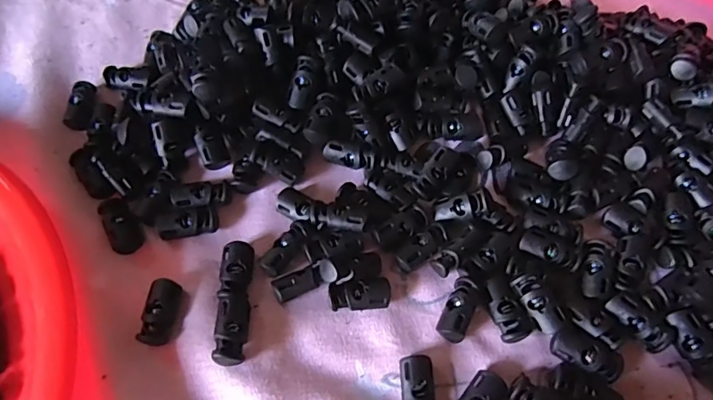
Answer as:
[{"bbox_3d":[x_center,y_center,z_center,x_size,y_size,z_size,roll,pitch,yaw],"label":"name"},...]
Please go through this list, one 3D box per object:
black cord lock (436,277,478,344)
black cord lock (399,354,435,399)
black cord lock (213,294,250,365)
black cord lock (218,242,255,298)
[{"bbox_3d":[0.045,0.048,0.217,0.012,0.011,0.028,24,66,12],"label":"black cord lock"},{"bbox_3d":[0.025,0.079,0.204,0.014,0.007,0.027,-3,63,-1],"label":"black cord lock"},{"bbox_3d":[-0.053,0.055,0.211,0.011,0.011,0.030,-2,63,-1],"label":"black cord lock"},{"bbox_3d":[-0.055,0.031,0.227,0.014,0.008,0.026,-3,63,-1],"label":"black cord lock"}]

